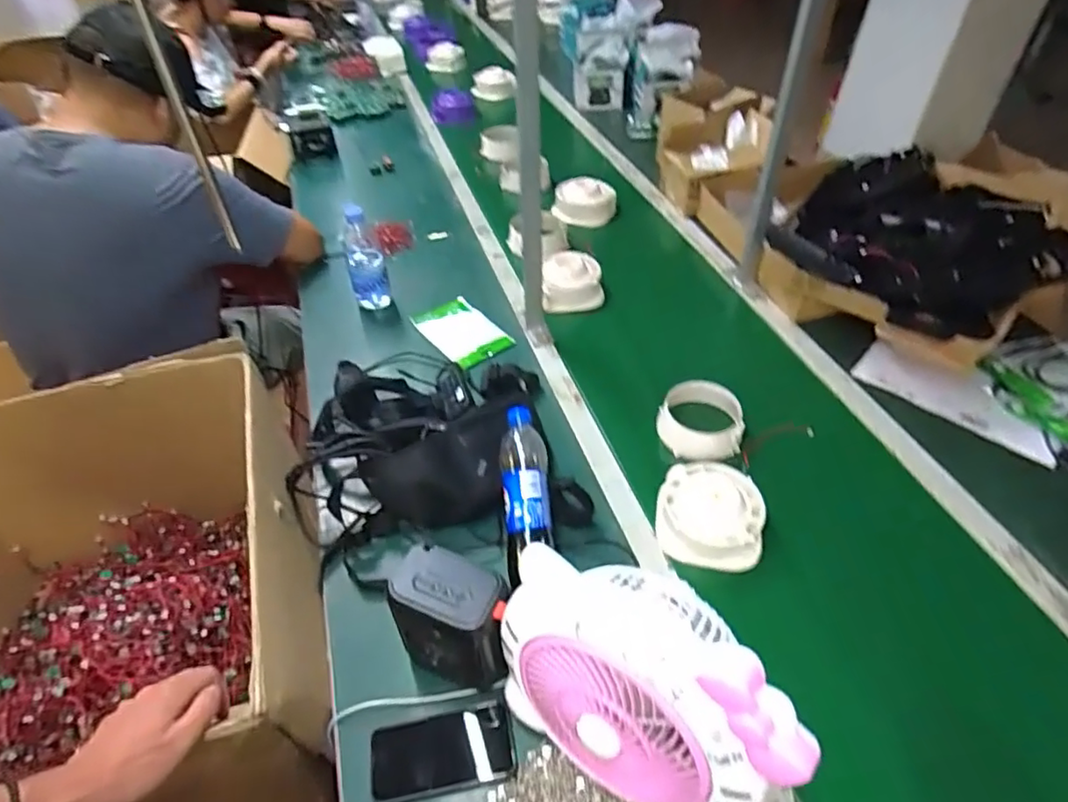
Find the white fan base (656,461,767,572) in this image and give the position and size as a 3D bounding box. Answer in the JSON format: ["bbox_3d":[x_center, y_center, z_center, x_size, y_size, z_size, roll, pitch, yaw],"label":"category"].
[{"bbox_3d":[0.245,0.152,0.836,0.136,0.071,0.140,10,46,11],"label":"white fan base"}]

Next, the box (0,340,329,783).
[{"bbox_3d":[-0.525,0.261,0.776,0.472,0.327,0.522,-18,52,-10],"label":"box"}]

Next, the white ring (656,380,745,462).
[{"bbox_3d":[0.262,0.031,0.951,0.125,0.066,0.120,0,45,0],"label":"white ring"}]

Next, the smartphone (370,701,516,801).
[{"bbox_3d":[-0.099,0.378,0.646,0.149,0.008,0.076,-9,45,-8],"label":"smartphone"}]

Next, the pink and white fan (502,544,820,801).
[{"bbox_3d":[0.101,0.264,0.568,0.266,0.265,0.146,30,52,27],"label":"pink and white fan"}]

